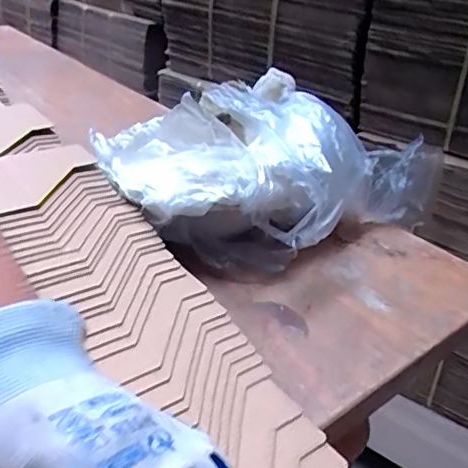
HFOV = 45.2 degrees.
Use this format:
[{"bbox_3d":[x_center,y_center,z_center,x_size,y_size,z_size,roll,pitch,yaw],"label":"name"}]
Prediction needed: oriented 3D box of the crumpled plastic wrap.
[{"bbox_3d":[0.037,-0.063,0.534,0.324,0.121,0.188,6,32,4],"label":"crumpled plastic wrap"}]

